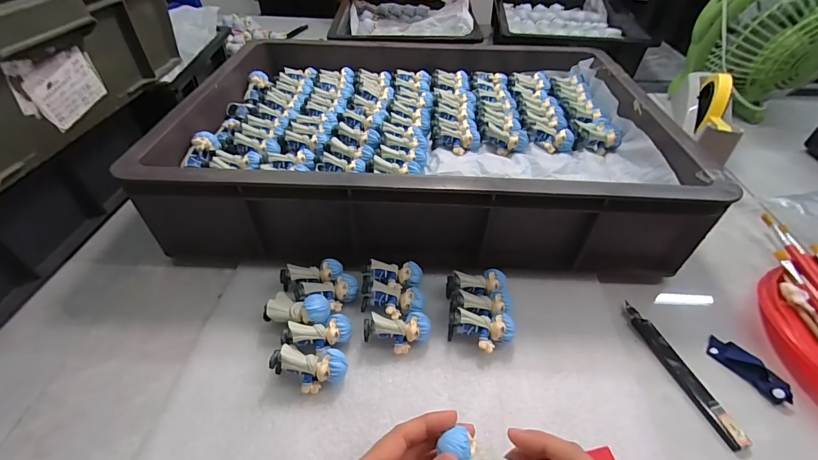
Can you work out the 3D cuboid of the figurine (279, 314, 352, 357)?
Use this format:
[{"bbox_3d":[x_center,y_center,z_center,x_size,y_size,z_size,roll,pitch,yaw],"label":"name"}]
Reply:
[{"bbox_3d":[-0.083,0.099,0.344,0.060,0.033,0.027,-14,47,-15],"label":"figurine"}]

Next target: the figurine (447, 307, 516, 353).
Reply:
[{"bbox_3d":[0.068,0.097,0.350,0.060,0.030,0.032,1,45,0],"label":"figurine"}]

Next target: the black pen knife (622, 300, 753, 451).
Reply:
[{"bbox_3d":[0.247,0.124,0.343,0.016,0.008,0.139,-11,46,-12],"label":"black pen knife"}]

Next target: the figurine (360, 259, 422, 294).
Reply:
[{"bbox_3d":[-0.018,0.052,0.398,0.064,0.028,0.032,-7,45,-9],"label":"figurine"}]

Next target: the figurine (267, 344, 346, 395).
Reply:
[{"bbox_3d":[-0.086,0.119,0.321,0.063,0.024,0.031,12,46,-7],"label":"figurine"}]

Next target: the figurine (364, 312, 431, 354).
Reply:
[{"bbox_3d":[-0.011,0.096,0.349,0.061,0.032,0.029,0,45,-1],"label":"figurine"}]

